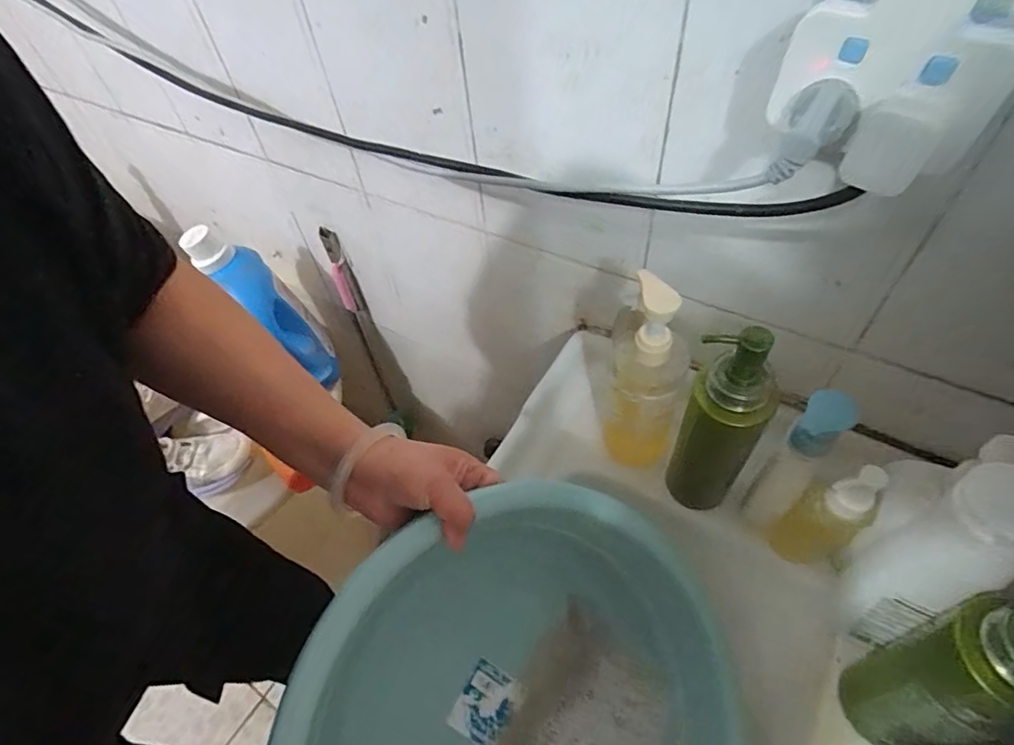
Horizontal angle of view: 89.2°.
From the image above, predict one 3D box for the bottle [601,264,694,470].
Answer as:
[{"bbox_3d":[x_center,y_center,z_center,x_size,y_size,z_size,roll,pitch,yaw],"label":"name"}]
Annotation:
[{"bbox_3d":[0.130,0.013,0.492,0.073,0.259,0.082,9,52,13],"label":"bottle"}]

